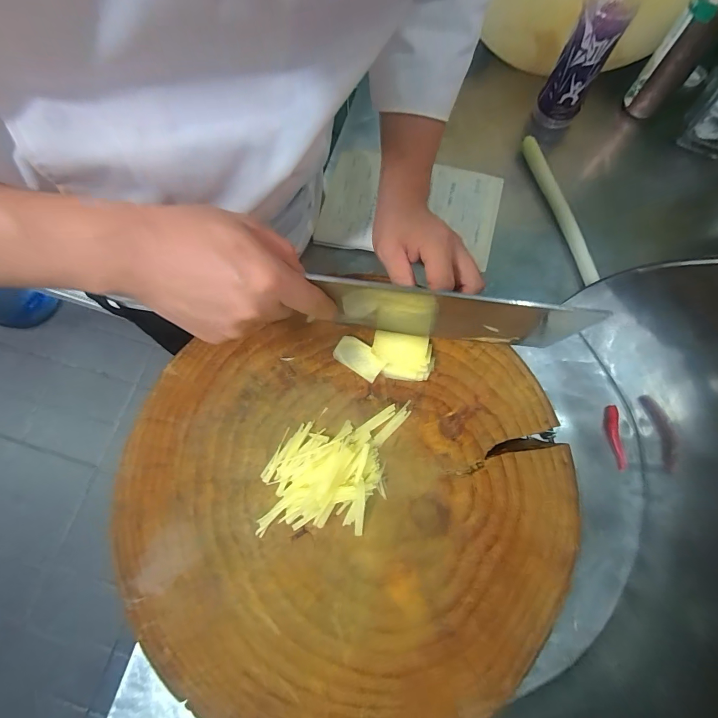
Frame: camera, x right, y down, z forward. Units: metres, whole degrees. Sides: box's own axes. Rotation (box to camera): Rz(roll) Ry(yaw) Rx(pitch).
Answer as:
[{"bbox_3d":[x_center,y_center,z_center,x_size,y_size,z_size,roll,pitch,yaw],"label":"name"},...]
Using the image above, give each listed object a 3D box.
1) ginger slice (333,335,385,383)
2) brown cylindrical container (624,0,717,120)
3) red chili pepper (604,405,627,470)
[{"bbox_3d":[-0.001,-0.002,0.357,0.051,0.004,0.028,34,97,14],"label":"ginger slice"},{"bbox_3d":[0.465,-0.446,0.524,0.058,0.170,0.045,40,78,12],"label":"brown cylindrical container"},{"bbox_3d":[0.324,0.098,0.458,0.015,0.010,0.077,2,73,2],"label":"red chili pepper"}]

